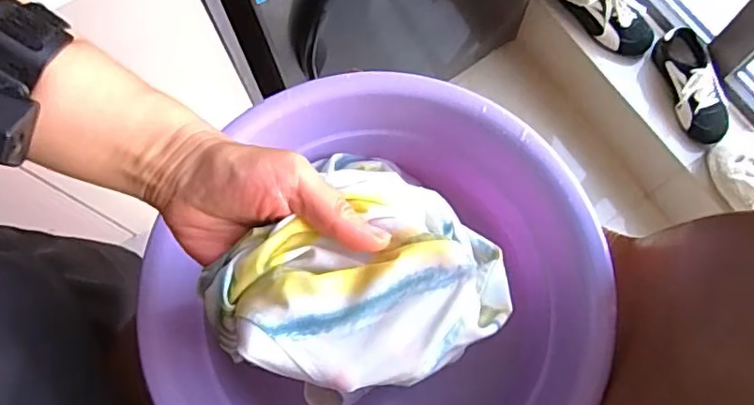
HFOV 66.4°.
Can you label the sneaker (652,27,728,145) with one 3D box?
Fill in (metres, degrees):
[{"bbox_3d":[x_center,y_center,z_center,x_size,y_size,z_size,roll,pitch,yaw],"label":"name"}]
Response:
[{"bbox_3d":[0.652,-0.243,1.193,0.089,0.089,0.239,-13,73,-3],"label":"sneaker"}]

